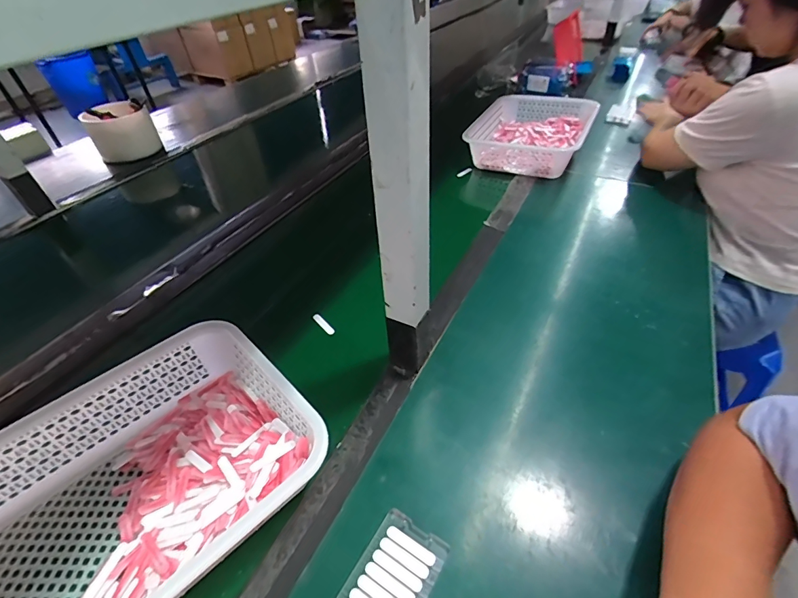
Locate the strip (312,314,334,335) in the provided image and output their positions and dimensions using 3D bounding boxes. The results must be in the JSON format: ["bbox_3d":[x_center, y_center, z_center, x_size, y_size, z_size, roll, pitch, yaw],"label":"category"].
[{"bbox_3d":[-0.117,0.040,0.621,0.012,0.004,0.050,-47,58,-6],"label":"strip"}]

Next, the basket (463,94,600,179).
[{"bbox_3d":[0.346,-0.425,1.045,0.265,0.093,0.358,14,46,18],"label":"basket"}]

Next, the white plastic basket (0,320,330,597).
[{"bbox_3d":[-0.273,0.195,0.401,0.357,0.082,0.252,-35,52,-30],"label":"white plastic basket"}]

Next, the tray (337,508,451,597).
[{"bbox_3d":[-0.011,0.262,0.360,0.067,0.010,0.120,22,49,25],"label":"tray"}]

